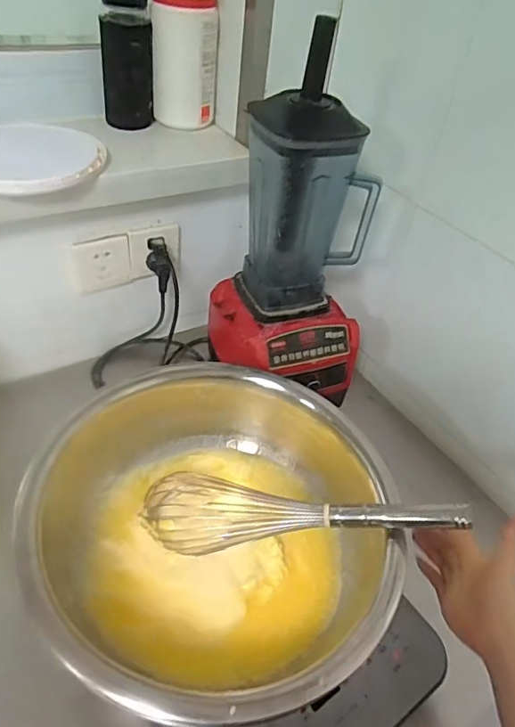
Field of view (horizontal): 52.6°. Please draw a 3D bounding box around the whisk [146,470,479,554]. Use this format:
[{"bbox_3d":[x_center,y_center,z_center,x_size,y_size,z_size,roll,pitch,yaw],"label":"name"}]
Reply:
[{"bbox_3d":[0.042,0.166,0.575,0.348,0.071,0.077,-8,35,22],"label":"whisk"}]

